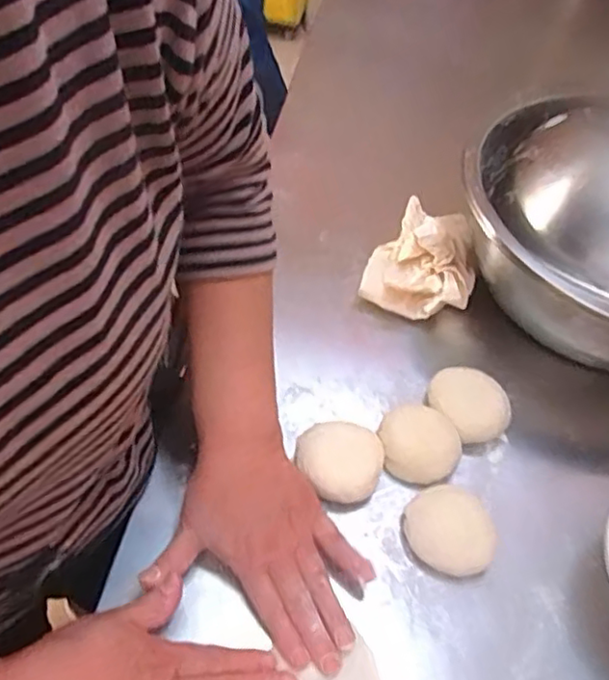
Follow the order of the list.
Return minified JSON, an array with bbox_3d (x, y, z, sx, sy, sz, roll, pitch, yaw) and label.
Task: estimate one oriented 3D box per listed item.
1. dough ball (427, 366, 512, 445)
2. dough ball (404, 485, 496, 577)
[{"bbox_3d":[0.138,0.054,0.537,0.058,0.024,0.071,-18,57,-16],"label":"dough ball"},{"bbox_3d":[0.105,0.141,0.469,0.062,0.030,0.056,14,54,6],"label":"dough ball"}]

